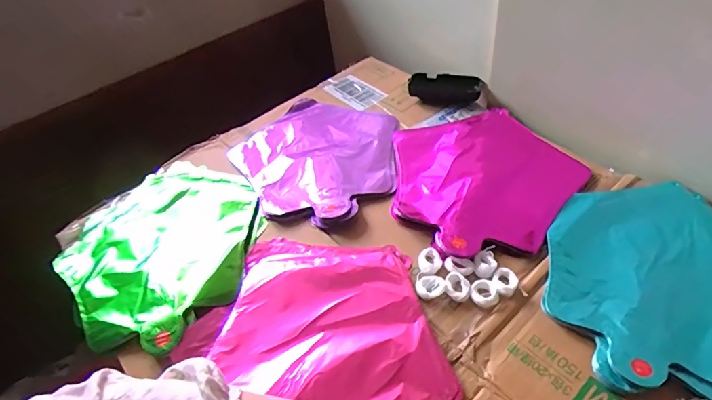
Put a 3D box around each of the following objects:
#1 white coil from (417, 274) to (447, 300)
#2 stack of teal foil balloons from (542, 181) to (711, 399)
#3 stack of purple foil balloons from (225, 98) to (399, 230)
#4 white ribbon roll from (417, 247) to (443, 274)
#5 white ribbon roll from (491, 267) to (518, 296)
[{"bbox_3d":[0.078,0.090,0.461,0.031,0.004,0.026,-18,48,-10],"label":"white coil"},{"bbox_3d":[0.295,0.069,0.432,0.252,0.019,0.200,-33,52,-22],"label":"stack of teal foil balloons"},{"bbox_3d":[-0.045,-0.070,0.604,0.225,0.015,0.236,-35,53,-24],"label":"stack of purple foil balloons"},{"bbox_3d":[0.079,0.065,0.469,0.025,0.009,0.026,-4,47,4],"label":"white ribbon roll"},{"bbox_3d":[0.150,0.083,0.443,0.024,0.009,0.027,21,53,24],"label":"white ribbon roll"}]

